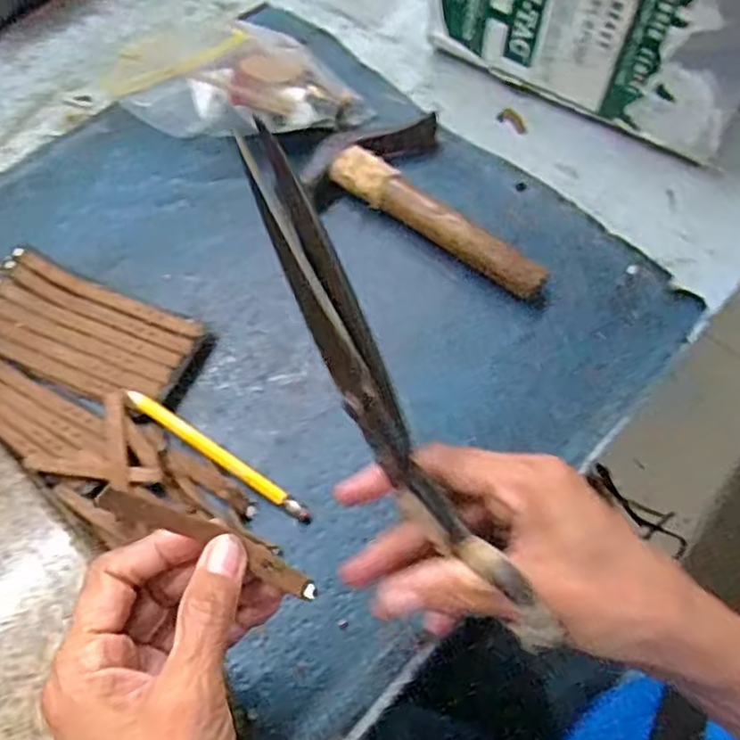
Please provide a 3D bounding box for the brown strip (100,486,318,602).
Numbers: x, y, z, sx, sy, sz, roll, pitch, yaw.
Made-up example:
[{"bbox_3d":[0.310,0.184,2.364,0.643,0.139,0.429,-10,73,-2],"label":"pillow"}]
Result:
[{"bbox_3d":[-0.058,0.065,0.262,0.089,0.010,0.013,31,63,-18],"label":"brown strip"}]

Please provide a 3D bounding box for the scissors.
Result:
[{"bbox_3d":[0.006,0.017,0.257,0.015,0.046,0.201,-34,102,-16],"label":"scissors"}]

